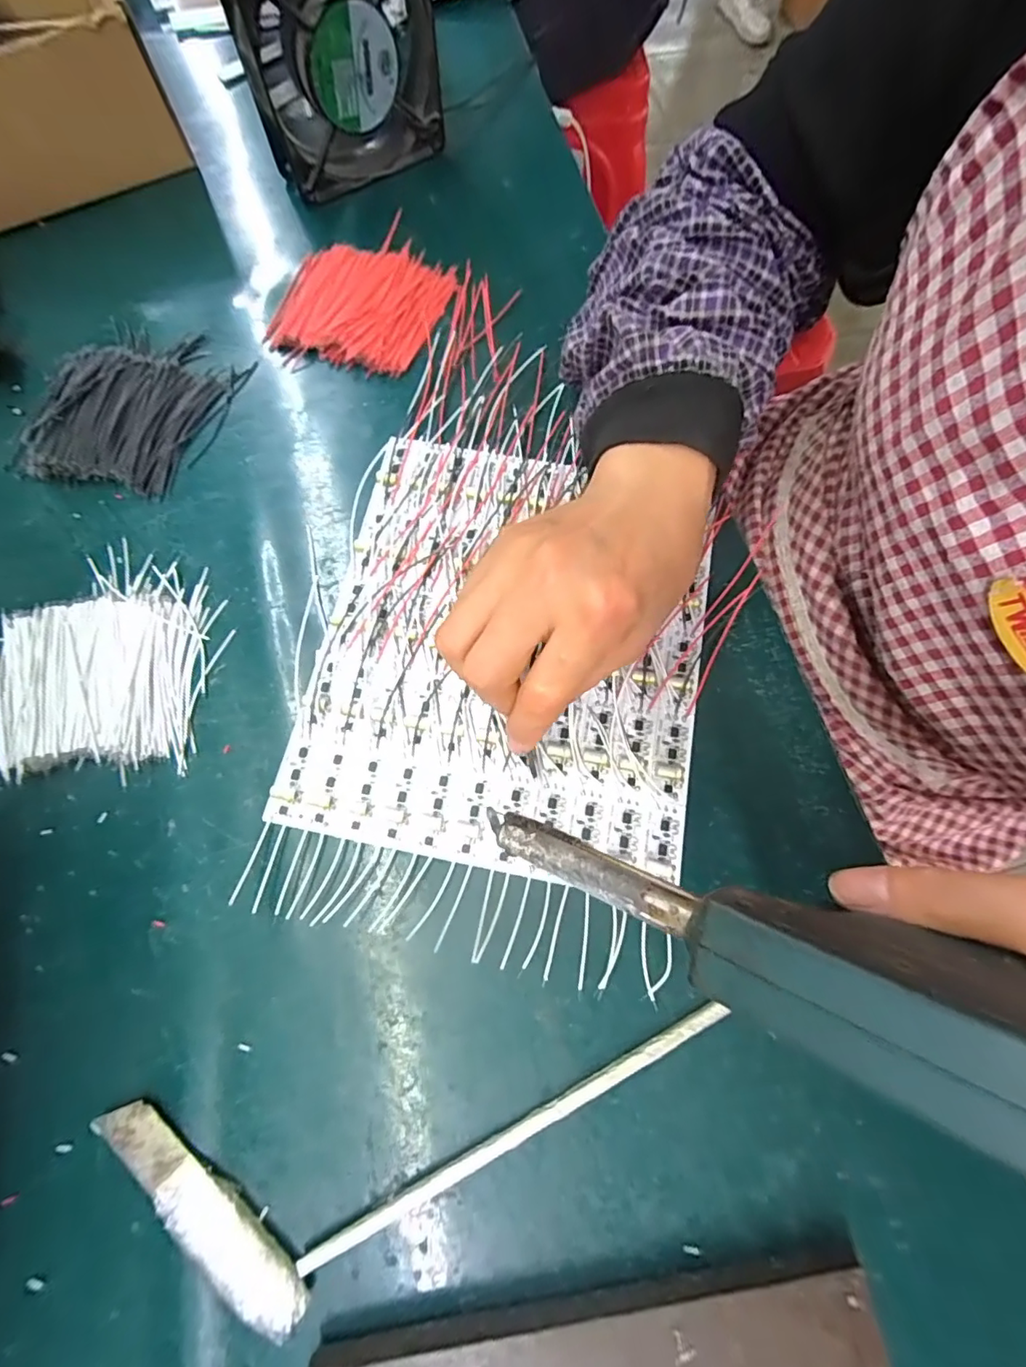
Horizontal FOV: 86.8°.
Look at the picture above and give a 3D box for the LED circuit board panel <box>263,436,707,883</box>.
[{"bbox_3d":[-0.003,-0.025,0.286,0.195,0.009,0.226,10,71,3],"label":"LED circuit board panel"}]

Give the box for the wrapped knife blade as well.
[{"bbox_3d":[-0.120,0.202,0.207,0.103,0.008,0.024,36,75,11],"label":"wrapped knife blade"}]

